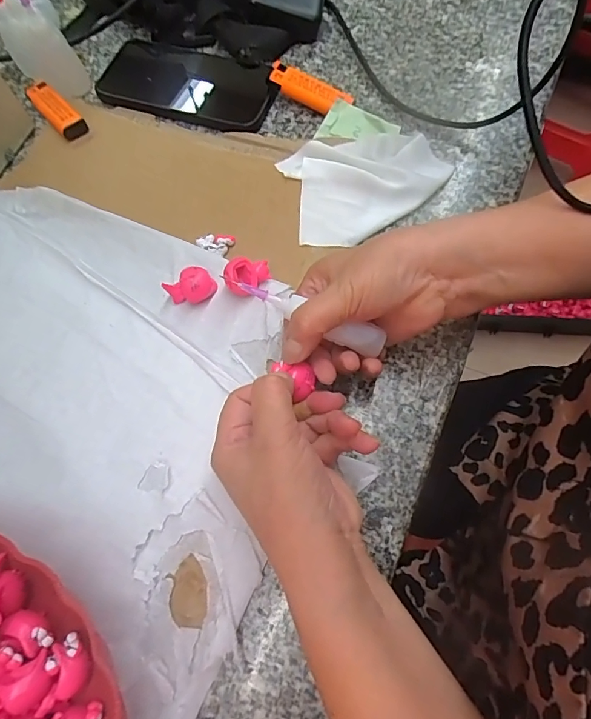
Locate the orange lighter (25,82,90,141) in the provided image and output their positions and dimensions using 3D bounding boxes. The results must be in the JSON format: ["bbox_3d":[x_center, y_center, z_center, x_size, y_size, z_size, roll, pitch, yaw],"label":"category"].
[{"bbox_3d":[-0.225,-0.234,0.410,0.025,0.014,0.086,-38,70,-13],"label":"orange lighter"}]

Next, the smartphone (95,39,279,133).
[{"bbox_3d":[-0.106,-0.267,0.420,0.177,0.011,0.089,17,68,10],"label":"smartphone"}]

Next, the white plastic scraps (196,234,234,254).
[{"bbox_3d":[-0.062,-0.088,0.338,0.027,0.008,0.017,9,67,6],"label":"white plastic scraps"}]

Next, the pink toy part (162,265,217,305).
[{"bbox_3d":[-0.074,-0.052,0.312,0.032,0.020,0.023,-29,68,-10],"label":"pink toy part"}]

